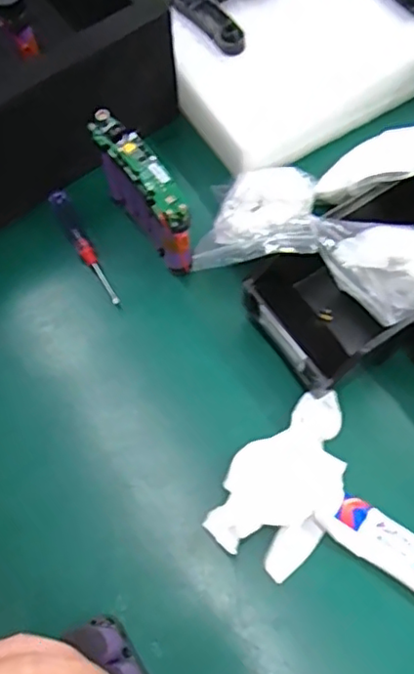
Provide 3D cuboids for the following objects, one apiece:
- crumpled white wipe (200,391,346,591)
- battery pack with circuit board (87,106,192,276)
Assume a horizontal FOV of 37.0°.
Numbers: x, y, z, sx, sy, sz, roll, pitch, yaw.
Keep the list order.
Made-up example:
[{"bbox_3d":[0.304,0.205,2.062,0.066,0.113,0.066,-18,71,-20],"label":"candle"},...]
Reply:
[{"bbox_3d":[0.059,0.098,0.432,0.073,0.027,0.127,29,70,15],"label":"crumpled white wipe"},{"bbox_3d":[-0.045,-0.106,0.492,0.026,0.112,0.106,-35,68,-12],"label":"battery pack with circuit board"}]

